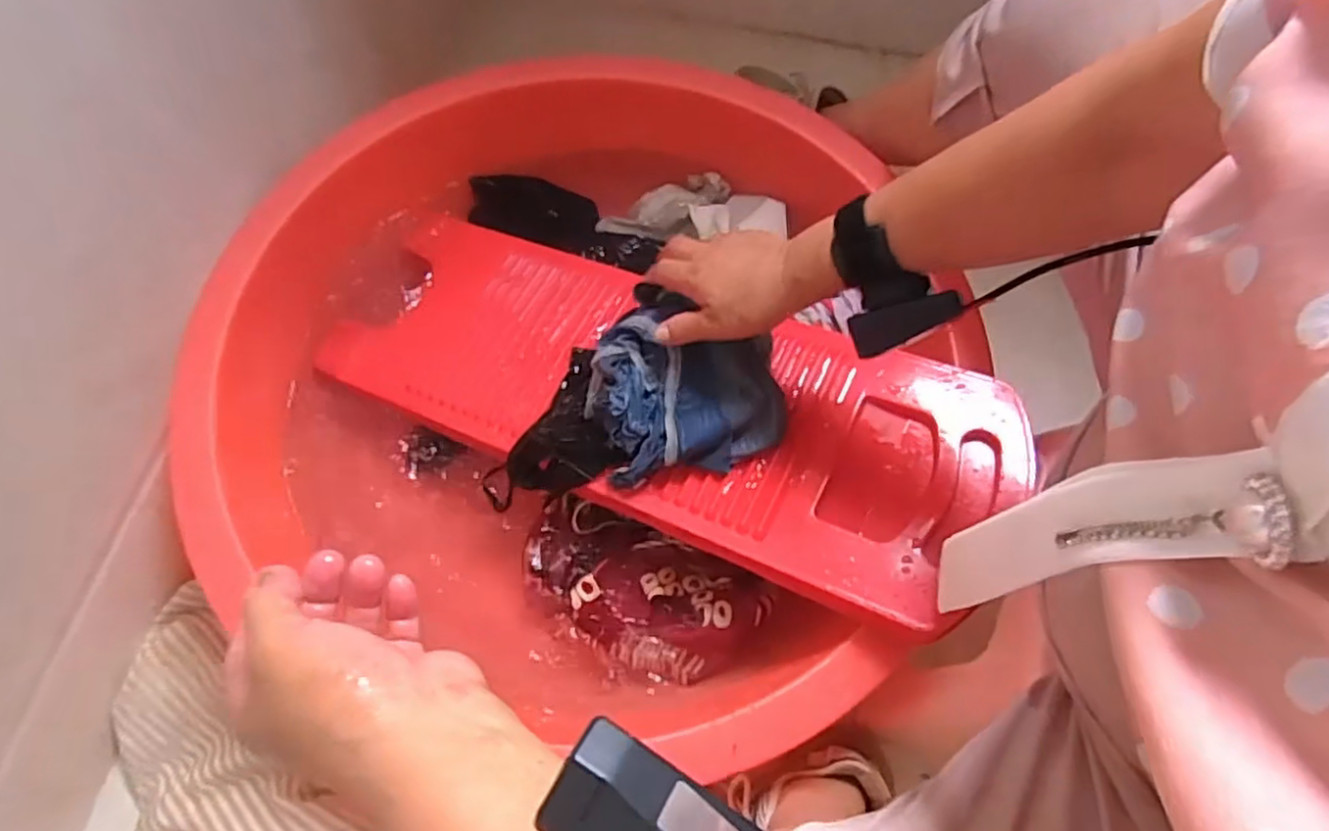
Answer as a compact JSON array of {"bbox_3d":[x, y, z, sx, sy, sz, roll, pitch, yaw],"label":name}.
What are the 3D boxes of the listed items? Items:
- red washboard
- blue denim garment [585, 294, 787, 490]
[{"bbox_3d":[-0.024,-0.026,0.620,0.606,0.027,0.238,25,69,22],"label":"red washboard"},{"bbox_3d":[0.014,-0.022,0.556,0.143,0.058,0.125,-11,68,-5],"label":"blue denim garment"}]

